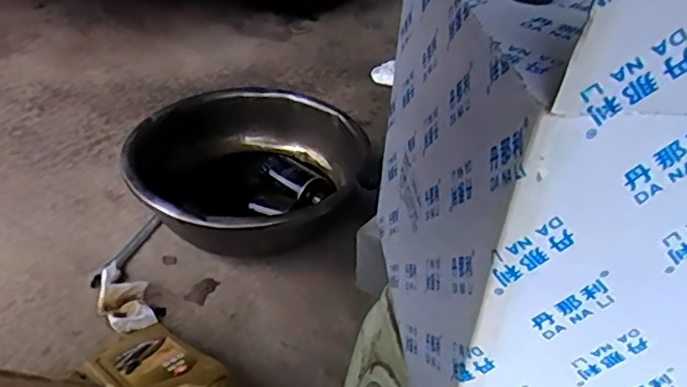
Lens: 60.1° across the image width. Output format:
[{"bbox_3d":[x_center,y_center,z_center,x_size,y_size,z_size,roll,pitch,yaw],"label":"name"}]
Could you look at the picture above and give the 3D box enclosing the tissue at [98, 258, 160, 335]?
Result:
[{"bbox_3d":[-0.310,0.151,0.847,0.075,0.036,0.130,-17,39,-27],"label":"tissue"}]

